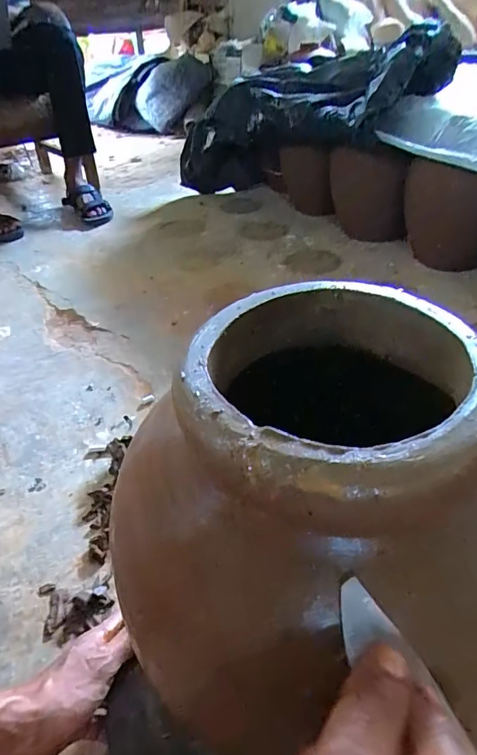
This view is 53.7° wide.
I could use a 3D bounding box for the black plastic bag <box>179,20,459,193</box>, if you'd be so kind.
[{"bbox_3d":[0.118,-0.725,1.340,0.280,0.275,0.906,-36,27,-33],"label":"black plastic bag"}]

